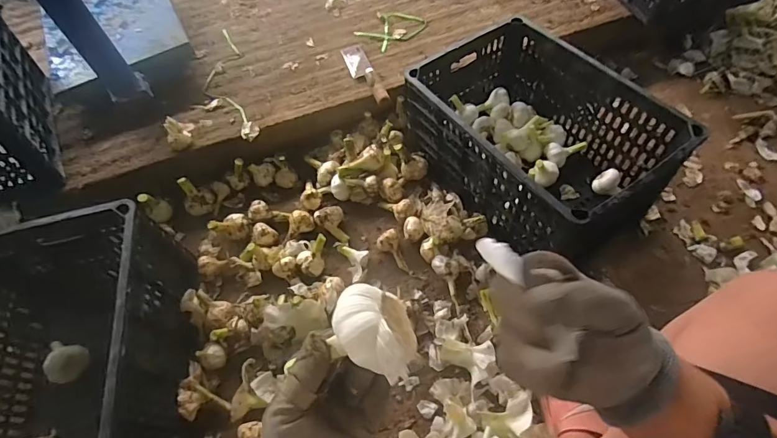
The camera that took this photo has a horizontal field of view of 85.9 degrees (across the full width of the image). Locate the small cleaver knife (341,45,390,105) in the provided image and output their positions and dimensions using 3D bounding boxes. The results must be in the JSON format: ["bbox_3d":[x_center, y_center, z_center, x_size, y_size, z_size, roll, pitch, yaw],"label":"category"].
[{"bbox_3d":[-0.053,-0.334,0.962,0.053,0.021,0.253,-19,48,-8],"label":"small cleaver knife"}]

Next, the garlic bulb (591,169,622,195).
[{"bbox_3d":[0.437,-0.073,0.828,0.052,0.038,0.046,27,65,17],"label":"garlic bulb"}]

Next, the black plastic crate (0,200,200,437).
[{"bbox_3d":[-0.513,0.233,0.679,0.329,0.274,0.479,-13,60,-5],"label":"black plastic crate"}]

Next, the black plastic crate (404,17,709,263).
[{"bbox_3d":[0.272,-0.156,0.817,0.298,0.233,0.441,-29,63,-14],"label":"black plastic crate"}]

